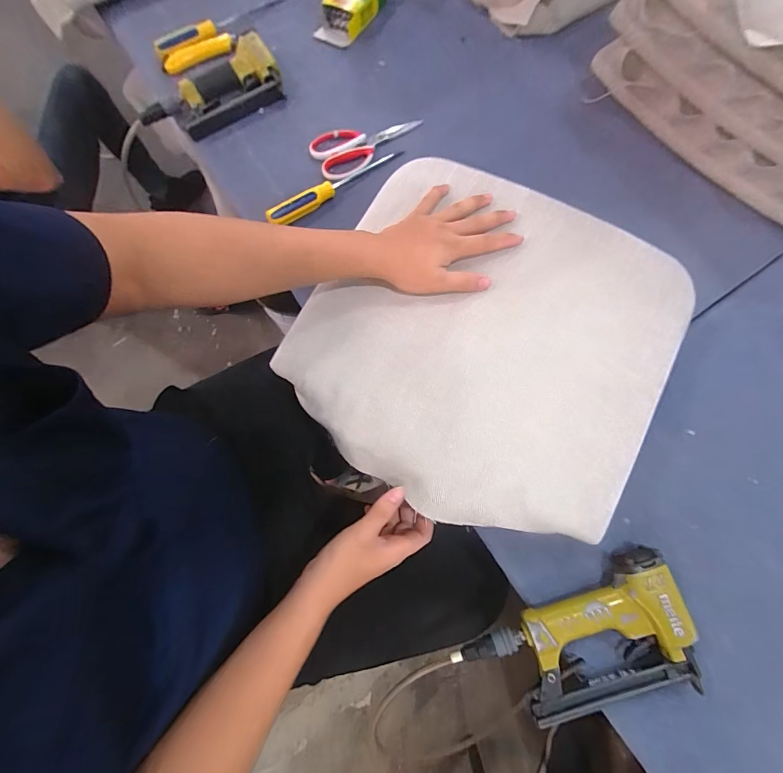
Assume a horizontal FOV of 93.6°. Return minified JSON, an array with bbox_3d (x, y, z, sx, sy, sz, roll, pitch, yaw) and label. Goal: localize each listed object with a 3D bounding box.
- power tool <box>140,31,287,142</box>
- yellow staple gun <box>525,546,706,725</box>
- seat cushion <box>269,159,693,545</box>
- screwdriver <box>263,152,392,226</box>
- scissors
[{"bbox_3d":[-0.306,-0.500,0.635,0.239,0.056,0.133,-36,76,-8],"label":"power tool"},{"bbox_3d":[0.226,0.270,0.401,0.180,0.047,0.137,-13,75,-4],"label":"yellow staple gun"},{"bbox_3d":[0.113,-0.067,0.463,0.429,0.032,0.426,26,76,7],"label":"seat cushion"},{"bbox_3d":[-0.090,-0.313,0.570,0.224,0.026,0.023,-38,77,-9],"label":"screwdriver"},{"bbox_3d":[-0.034,-0.400,0.607,0.188,0.021,0.090,-27,75,-6],"label":"scissors"}]

